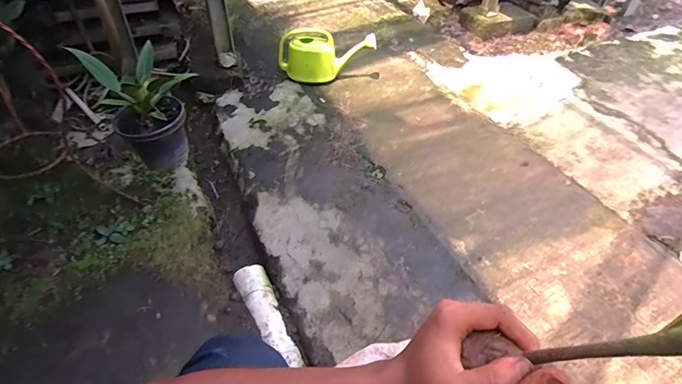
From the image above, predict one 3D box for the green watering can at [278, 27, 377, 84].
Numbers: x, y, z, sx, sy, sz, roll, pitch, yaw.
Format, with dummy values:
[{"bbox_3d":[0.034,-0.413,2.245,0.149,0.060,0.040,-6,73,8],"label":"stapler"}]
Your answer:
[{"bbox_3d":[-0.066,-0.572,1.684,0.375,0.164,0.216,-8,48,-9],"label":"green watering can"}]

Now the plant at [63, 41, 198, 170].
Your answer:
[{"bbox_3d":[-0.456,-0.178,0.969,0.177,0.292,0.162,25,50,21],"label":"plant"}]

